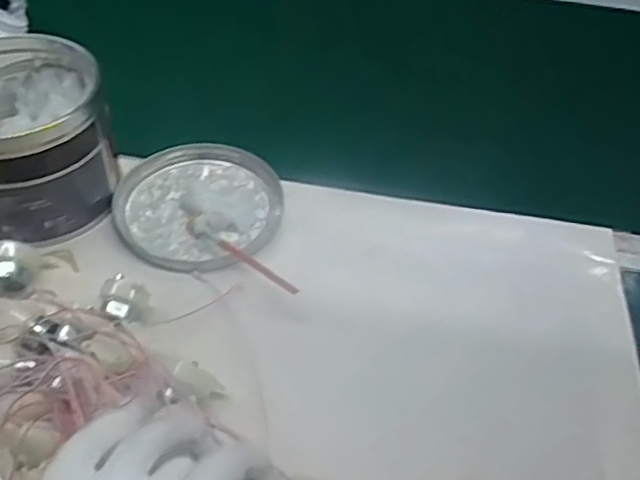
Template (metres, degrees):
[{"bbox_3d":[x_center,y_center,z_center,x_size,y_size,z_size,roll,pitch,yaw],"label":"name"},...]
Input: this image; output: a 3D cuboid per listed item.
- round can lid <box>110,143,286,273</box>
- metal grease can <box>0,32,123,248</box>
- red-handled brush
[{"bbox_3d":[-0.096,-0.030,0.532,0.126,0.013,0.131,3,47,-3],"label":"round can lid"},{"bbox_3d":[-0.217,-0.074,0.492,0.117,0.098,0.132,-28,55,-27],"label":"metal grease can"},{"bbox_3d":[-0.058,0.011,0.492,0.014,0.014,0.119,-34,46,-31],"label":"red-handled brush"}]

